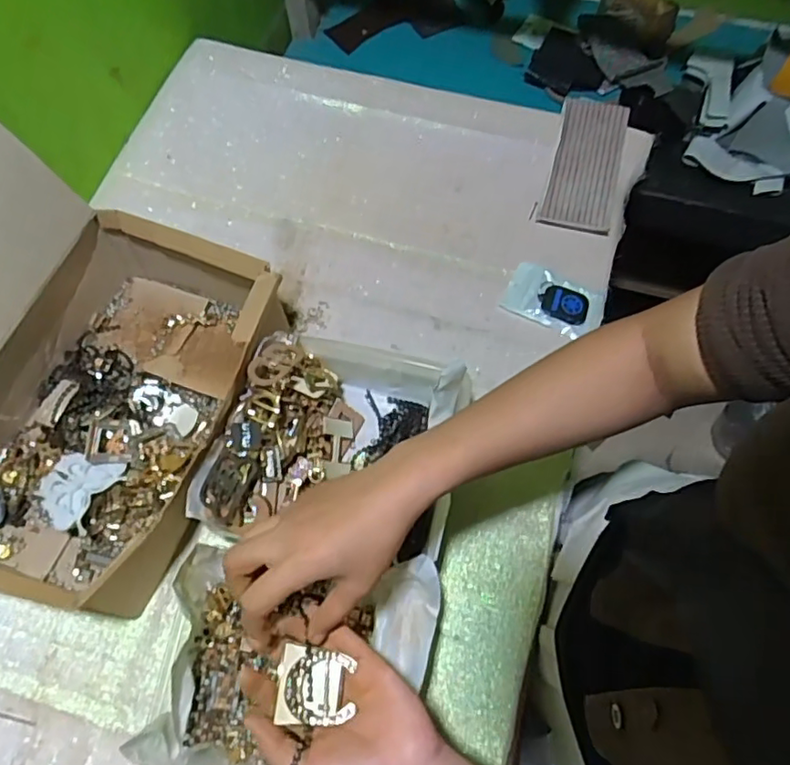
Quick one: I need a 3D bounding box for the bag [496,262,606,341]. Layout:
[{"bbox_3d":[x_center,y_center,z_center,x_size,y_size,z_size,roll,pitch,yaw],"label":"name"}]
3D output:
[{"bbox_3d":[0.174,-0.090,0.665,0.102,0.011,0.067,26,69,11],"label":"bag"}]

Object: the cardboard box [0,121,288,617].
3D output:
[{"bbox_3d":[-0.297,-0.024,0.489,0.308,0.275,0.333,16,67,6],"label":"cardboard box"}]

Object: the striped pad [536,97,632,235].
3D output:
[{"bbox_3d":[0.227,-0.261,0.722,0.078,0.011,0.178,13,76,9],"label":"striped pad"}]

